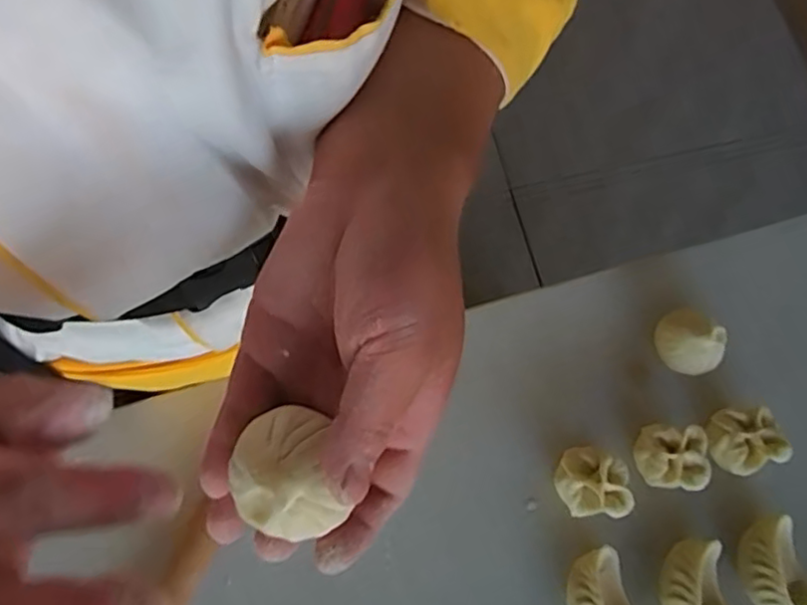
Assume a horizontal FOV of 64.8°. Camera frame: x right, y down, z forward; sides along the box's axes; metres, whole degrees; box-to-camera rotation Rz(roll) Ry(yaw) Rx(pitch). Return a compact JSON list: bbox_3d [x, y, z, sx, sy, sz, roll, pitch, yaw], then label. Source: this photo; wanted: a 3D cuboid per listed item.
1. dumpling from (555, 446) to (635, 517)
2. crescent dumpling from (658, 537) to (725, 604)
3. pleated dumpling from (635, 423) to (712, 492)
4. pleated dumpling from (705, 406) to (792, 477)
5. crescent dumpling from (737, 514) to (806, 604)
[{"bbox_3d":[0.130,0.126,0.448,0.045,0.040,0.045,0,74,-2],"label":"dumpling"},{"bbox_3d":[0.196,0.196,0.434,0.038,0.031,0.063,-5,75,-3],"label":"crescent dumpling"},{"bbox_3d":[0.188,0.110,0.453,0.042,0.040,0.044,-4,75,-3],"label":"pleated dumpling"},{"bbox_3d":[0.243,0.098,0.458,0.041,0.042,0.045,0,74,-2],"label":"pleated dumpling"},{"bbox_3d":[0.255,0.182,0.438,0.042,0.028,0.060,-16,75,-6],"label":"crescent dumpling"}]

